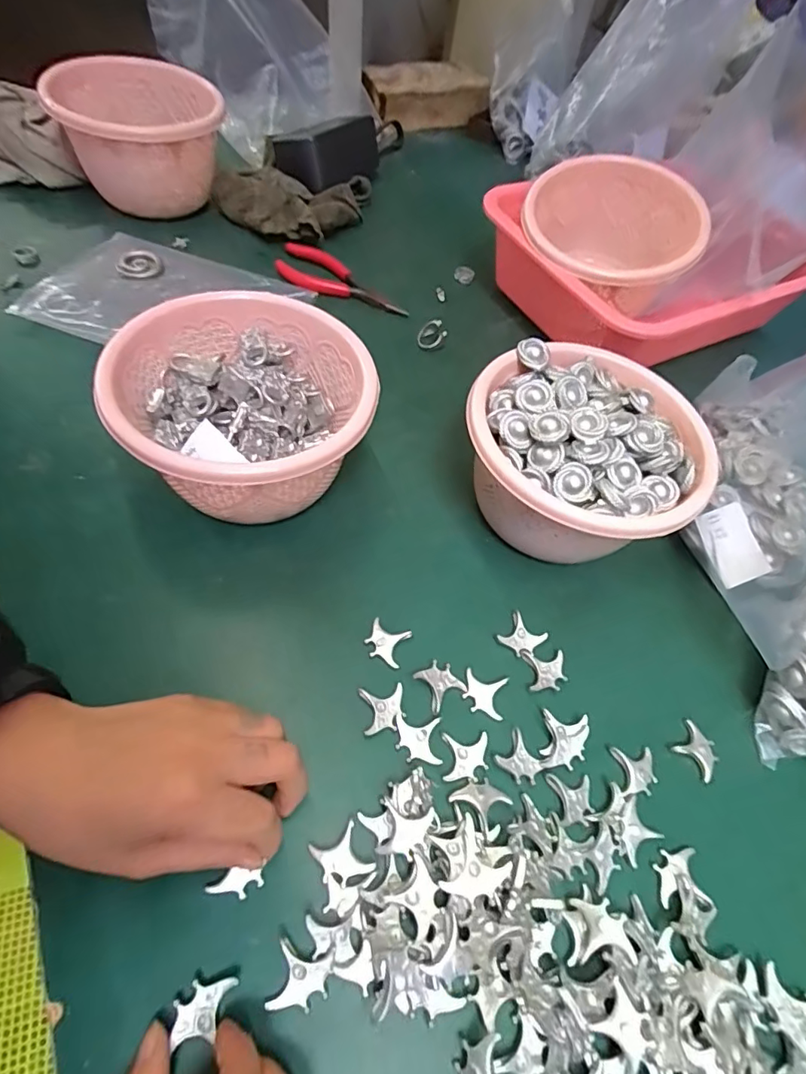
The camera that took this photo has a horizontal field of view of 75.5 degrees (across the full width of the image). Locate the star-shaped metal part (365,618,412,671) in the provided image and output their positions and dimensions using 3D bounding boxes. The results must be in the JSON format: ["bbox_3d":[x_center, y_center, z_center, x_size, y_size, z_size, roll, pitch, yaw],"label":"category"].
[{"bbox_3d":[-0.010,0.062,0.308,0.026,0.004,0.023,24,58,8],"label":"star-shaped metal part"}]

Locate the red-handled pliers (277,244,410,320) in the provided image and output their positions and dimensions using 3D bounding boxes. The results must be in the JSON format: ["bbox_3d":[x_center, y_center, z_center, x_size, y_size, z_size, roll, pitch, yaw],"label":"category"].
[{"bbox_3d":[-0.066,-0.238,0.489,0.135,0.017,0.056,39,61,16],"label":"red-handled pliers"}]

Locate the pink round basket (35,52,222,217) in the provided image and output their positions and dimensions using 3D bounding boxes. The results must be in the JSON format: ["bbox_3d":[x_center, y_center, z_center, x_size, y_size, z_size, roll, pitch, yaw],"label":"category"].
[{"bbox_3d":[-0.245,-0.381,0.501,0.137,0.101,0.170,-29,66,-23],"label":"pink round basket"}]

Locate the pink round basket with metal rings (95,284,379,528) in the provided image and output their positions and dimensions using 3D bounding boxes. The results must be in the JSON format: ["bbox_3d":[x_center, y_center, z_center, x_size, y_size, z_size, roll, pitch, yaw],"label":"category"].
[{"bbox_3d":[-0.090,-0.071,0.332,0.135,0.107,0.144,4,57,-6],"label":"pink round basket with metal rings"}]

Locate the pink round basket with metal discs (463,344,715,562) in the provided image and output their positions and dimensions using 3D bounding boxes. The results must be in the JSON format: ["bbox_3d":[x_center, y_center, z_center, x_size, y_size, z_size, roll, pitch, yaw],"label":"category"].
[{"bbox_3d":[0.114,-0.052,0.341,0.140,0.091,0.143,4,57,-6],"label":"pink round basket with metal discs"}]

